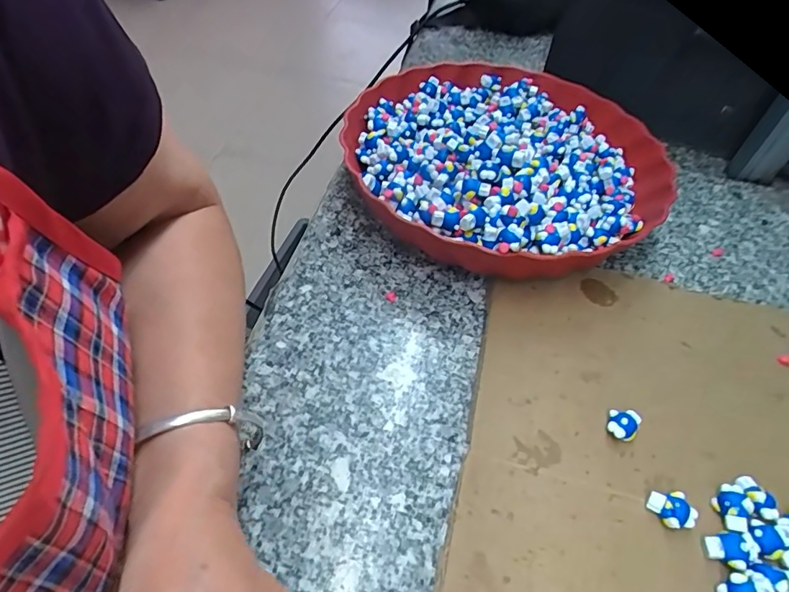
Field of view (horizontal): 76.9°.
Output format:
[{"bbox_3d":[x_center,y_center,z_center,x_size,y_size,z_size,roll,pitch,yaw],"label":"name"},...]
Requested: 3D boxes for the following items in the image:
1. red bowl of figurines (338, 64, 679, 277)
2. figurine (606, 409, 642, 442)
[{"bbox_3d":[0.082,-0.111,0.393,0.239,0.069,0.240,2,50,-3],"label":"red bowl of figurines"},{"bbox_3d":[0.130,0.072,0.280,0.017,0.013,0.017,22,52,13],"label":"figurine"}]

